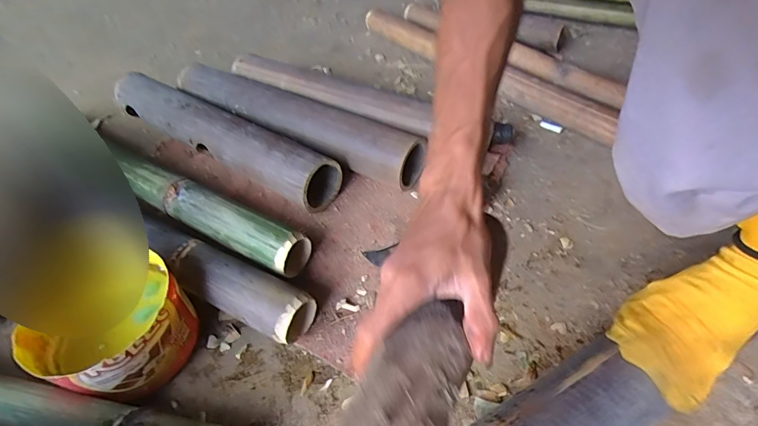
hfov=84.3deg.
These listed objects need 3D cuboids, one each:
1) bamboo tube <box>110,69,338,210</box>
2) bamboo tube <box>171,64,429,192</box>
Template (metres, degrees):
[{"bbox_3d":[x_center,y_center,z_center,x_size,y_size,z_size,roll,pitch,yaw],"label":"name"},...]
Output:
[{"bbox_3d":[-0.278,-0.140,0.711,0.501,0.081,0.084,28,57,24],"label":"bamboo tube"},{"bbox_3d":[-0.163,-0.162,0.726,0.512,0.089,0.095,26,56,24],"label":"bamboo tube"}]

